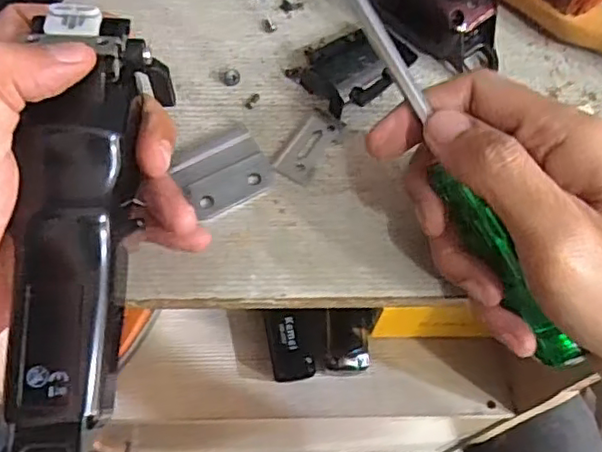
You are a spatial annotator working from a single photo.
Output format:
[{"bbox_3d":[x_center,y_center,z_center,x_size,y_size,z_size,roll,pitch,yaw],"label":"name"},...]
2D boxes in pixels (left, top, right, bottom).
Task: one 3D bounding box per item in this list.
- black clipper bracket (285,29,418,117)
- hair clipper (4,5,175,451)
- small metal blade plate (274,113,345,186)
[{"bbox_3d":[0.027,-0.080,0.313,0.048,0.019,0.044,-37,69,-20],"label":"black clipper bracket"},{"bbox_3d":[-0.079,0.004,0.230,0.040,0.034,0.168,4,78,-1],"label":"hair clipper"},{"bbox_3d":[0.004,-0.038,0.298,0.018,0.004,0.037,28,64,12],"label":"small metal blade plate"}]

